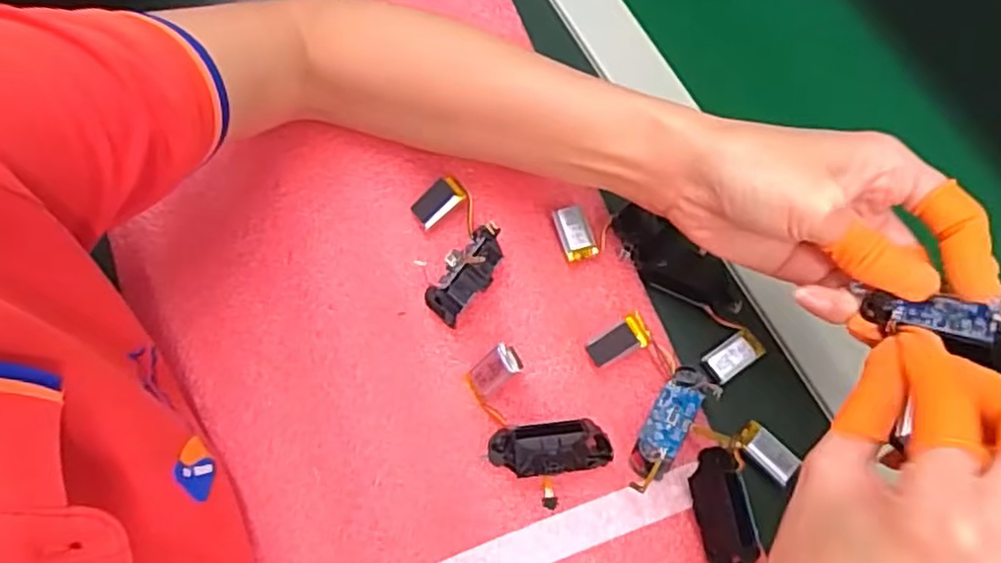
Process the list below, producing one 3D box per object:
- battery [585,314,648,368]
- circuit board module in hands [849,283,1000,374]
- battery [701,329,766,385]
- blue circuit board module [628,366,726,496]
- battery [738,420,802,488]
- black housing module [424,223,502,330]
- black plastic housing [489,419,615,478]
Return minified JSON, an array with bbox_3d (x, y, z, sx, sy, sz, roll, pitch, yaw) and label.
[{"bbox_3d":[0.058,0.031,0.348,0.031,0.004,0.016,-38,87,18],"label":"battery"},{"bbox_3d":[0.169,0.018,0.253,0.066,0.010,0.021,8,68,32],"label":"circuit board module in hands"},{"bbox_3d":[0.121,0.039,0.363,0.035,0.004,0.017,-33,75,-12],"label":"battery"},{"bbox_3d":[0.079,0.072,0.337,0.024,0.021,0.061,35,73,10],"label":"blue circuit board module"},{"bbox_3d":[0.132,0.085,0.345,0.029,0.006,0.018,43,75,12],"label":"battery"},{"bbox_3d":[-0.017,-0.004,0.362,0.025,0.024,0.052,31,73,9],"label":"black housing module"},{"bbox_3d":[0.023,0.080,0.330,0.055,0.029,0.023,-5,71,-3],"label":"black plastic housing"}]

